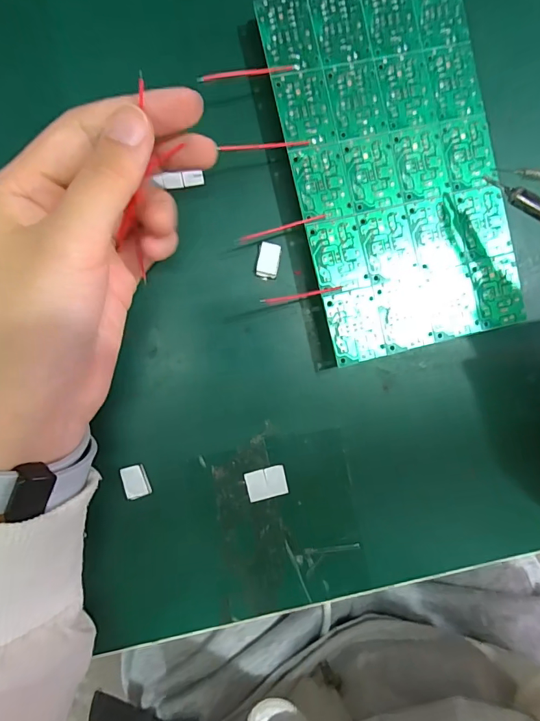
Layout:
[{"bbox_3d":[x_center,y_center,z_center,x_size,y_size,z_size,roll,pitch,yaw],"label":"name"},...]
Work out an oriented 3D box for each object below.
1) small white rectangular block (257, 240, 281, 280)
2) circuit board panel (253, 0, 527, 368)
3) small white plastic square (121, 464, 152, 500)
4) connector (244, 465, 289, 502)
[{"bbox_3d":[0.000,-0.050,0.212,0.011,0.004,0.018,10,89,-7],"label":"small white rectangular block"},{"bbox_3d":[0.062,-0.094,0.207,0.101,0.004,0.172,-14,93,-6],"label":"circuit board panel"},{"bbox_3d":[-0.065,0.059,0.206,0.011,0.004,0.016,-16,92,-7],"label":"small white plastic square"},{"bbox_3d":[-0.001,0.062,0.214,0.020,0.004,0.015,-12,91,-7],"label":"connector"}]

